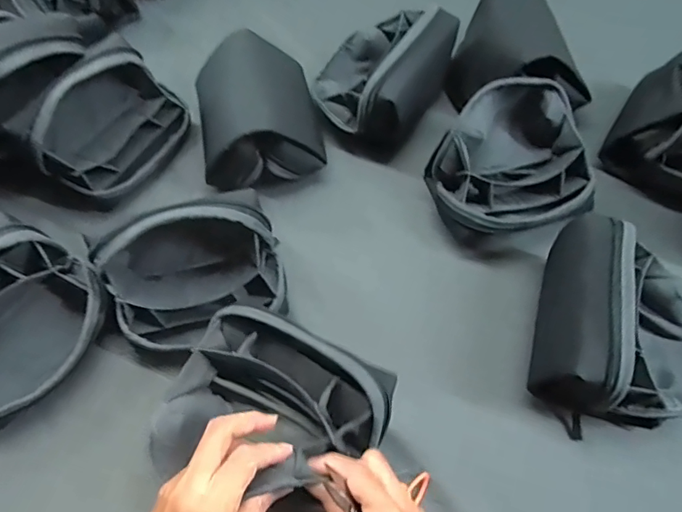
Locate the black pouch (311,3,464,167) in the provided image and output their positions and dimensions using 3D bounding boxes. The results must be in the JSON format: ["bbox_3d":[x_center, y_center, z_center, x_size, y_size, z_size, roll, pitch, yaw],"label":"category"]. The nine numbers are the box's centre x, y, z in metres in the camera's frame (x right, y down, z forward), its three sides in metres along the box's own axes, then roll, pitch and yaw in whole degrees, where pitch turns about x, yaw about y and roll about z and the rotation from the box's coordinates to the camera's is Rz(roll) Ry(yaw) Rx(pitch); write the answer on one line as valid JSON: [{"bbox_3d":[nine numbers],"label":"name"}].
[{"bbox_3d":[0.040,-0.228,0.580,0.147,0.122,0.155,27,67,14],"label":"black pouch"}]

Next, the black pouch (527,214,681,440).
[{"bbox_3d":[0.264,0.068,0.414,0.154,0.104,0.170,16,65,10],"label":"black pouch"}]

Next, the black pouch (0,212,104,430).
[{"bbox_3d":[-0.309,0.066,0.441,0.123,0.111,0.169,27,67,14],"label":"black pouch"}]

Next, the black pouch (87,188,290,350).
[{"bbox_3d":[-0.141,0.008,0.441,0.162,0.111,0.099,-14,64,-6],"label":"black pouch"}]

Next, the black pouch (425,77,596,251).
[{"bbox_3d":[0.187,-0.094,0.512,0.162,0.109,0.143,-25,65,-11],"label":"black pouch"}]

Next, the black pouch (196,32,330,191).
[{"bbox_3d":[-0.098,-0.171,0.548,0.140,0.090,0.165,-8,63,-3],"label":"black pouch"}]

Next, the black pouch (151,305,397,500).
[{"bbox_3d":[-0.050,0.121,0.371,0.163,0.066,0.128,19,65,11],"label":"black pouch"}]

